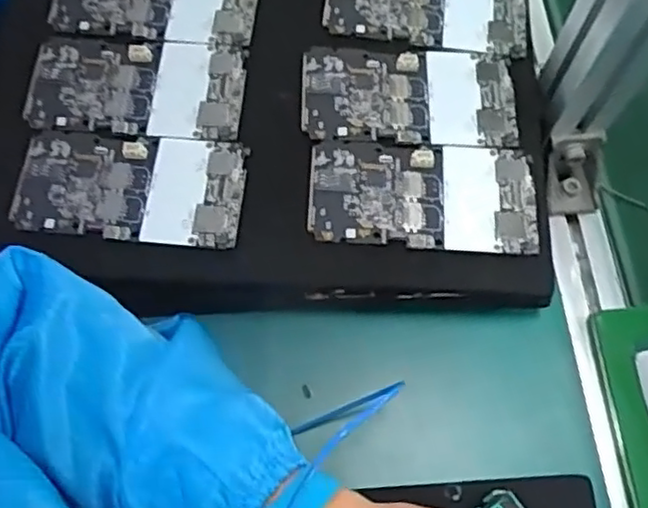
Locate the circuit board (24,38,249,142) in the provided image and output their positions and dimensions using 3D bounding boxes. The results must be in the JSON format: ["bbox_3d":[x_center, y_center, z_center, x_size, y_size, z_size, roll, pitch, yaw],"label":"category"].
[{"bbox_3d":[-0.114,-0.101,0.422,0.130,0.009,0.067,3,69,1],"label":"circuit board"}]

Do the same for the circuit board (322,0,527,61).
[{"bbox_3d":[0.067,-0.164,0.447,0.130,0.009,0.066,6,69,2],"label":"circuit board"}]

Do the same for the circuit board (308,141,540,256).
[{"bbox_3d":[0.057,-0.034,0.399,0.129,0.006,0.067,0,69,0],"label":"circuit board"}]

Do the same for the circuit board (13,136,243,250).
[{"bbox_3d":[-0.112,-0.038,0.398,0.130,0.009,0.064,5,69,2],"label":"circuit board"}]

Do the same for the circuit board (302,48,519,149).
[{"bbox_3d":[0.052,-0.098,0.422,0.127,0.005,0.067,1,69,0],"label":"circuit board"}]

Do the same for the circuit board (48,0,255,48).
[{"bbox_3d":[-0.109,-0.166,0.443,0.126,0.010,0.066,7,69,2],"label":"circuit board"}]

